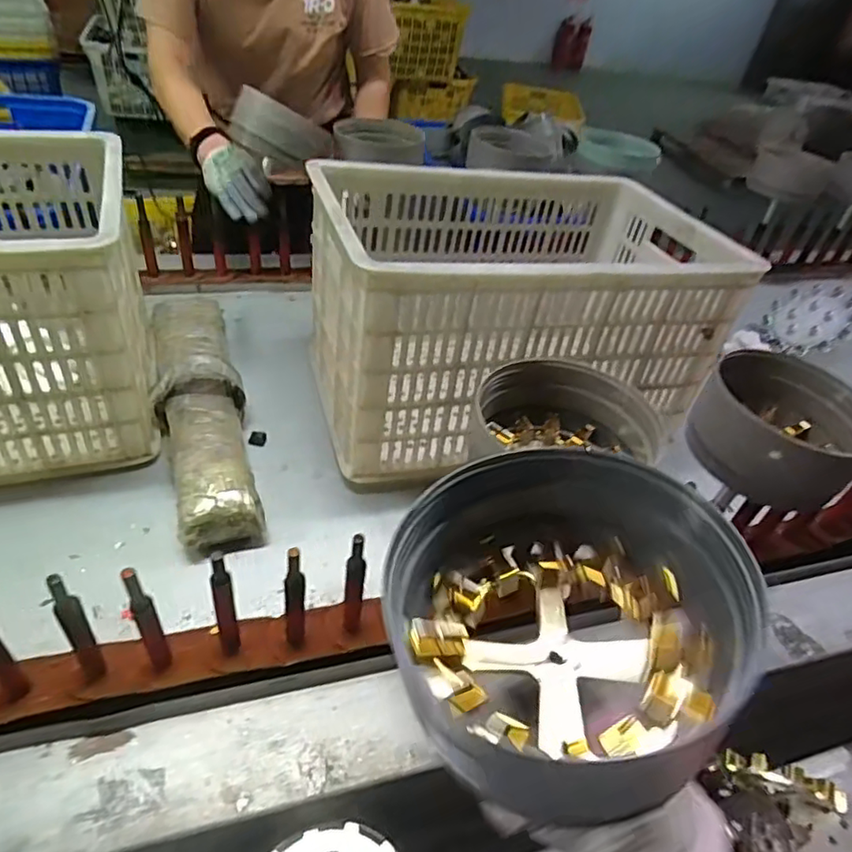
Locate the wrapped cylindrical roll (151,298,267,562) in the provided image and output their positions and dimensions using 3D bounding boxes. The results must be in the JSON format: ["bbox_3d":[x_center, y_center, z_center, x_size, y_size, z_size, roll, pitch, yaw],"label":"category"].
[{"bbox_3d":[-0.272,-0.039,0.709,0.092,0.087,0.419,-10,42,-20],"label":"wrapped cylindrical roll"}]

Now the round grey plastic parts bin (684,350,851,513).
[{"bbox_3d":[0.313,0.000,0.519,0.132,0.070,0.154,30,44,27],"label":"round grey plastic parts bin"}]

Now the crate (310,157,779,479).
[{"bbox_3d":[0.109,-0.161,0.759,0.475,0.252,0.303,-8,41,-17],"label":"crate"}]

